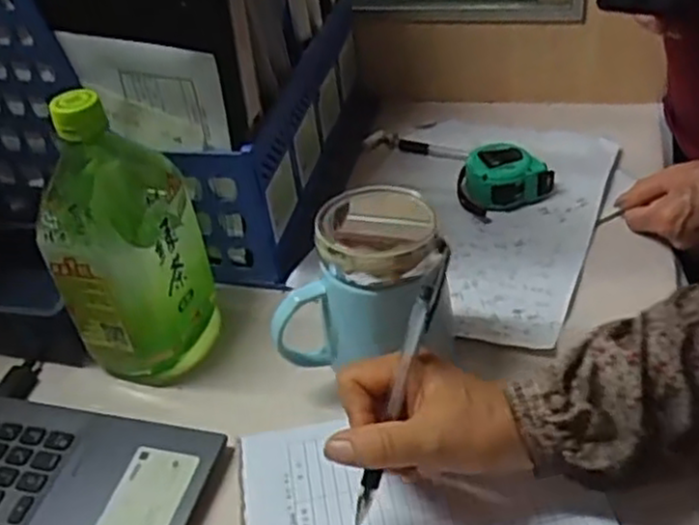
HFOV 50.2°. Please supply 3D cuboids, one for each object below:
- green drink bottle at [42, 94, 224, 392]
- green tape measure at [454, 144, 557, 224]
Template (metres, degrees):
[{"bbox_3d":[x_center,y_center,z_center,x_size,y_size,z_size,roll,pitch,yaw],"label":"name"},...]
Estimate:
[{"bbox_3d":[-0.156,-0.023,0.509,0.088,0.192,0.094,-7,40,-1],"label":"green drink bottle"},{"bbox_3d":[0.132,-0.078,0.662,0.073,0.039,0.062,-19,41,-15],"label":"green tape measure"}]

